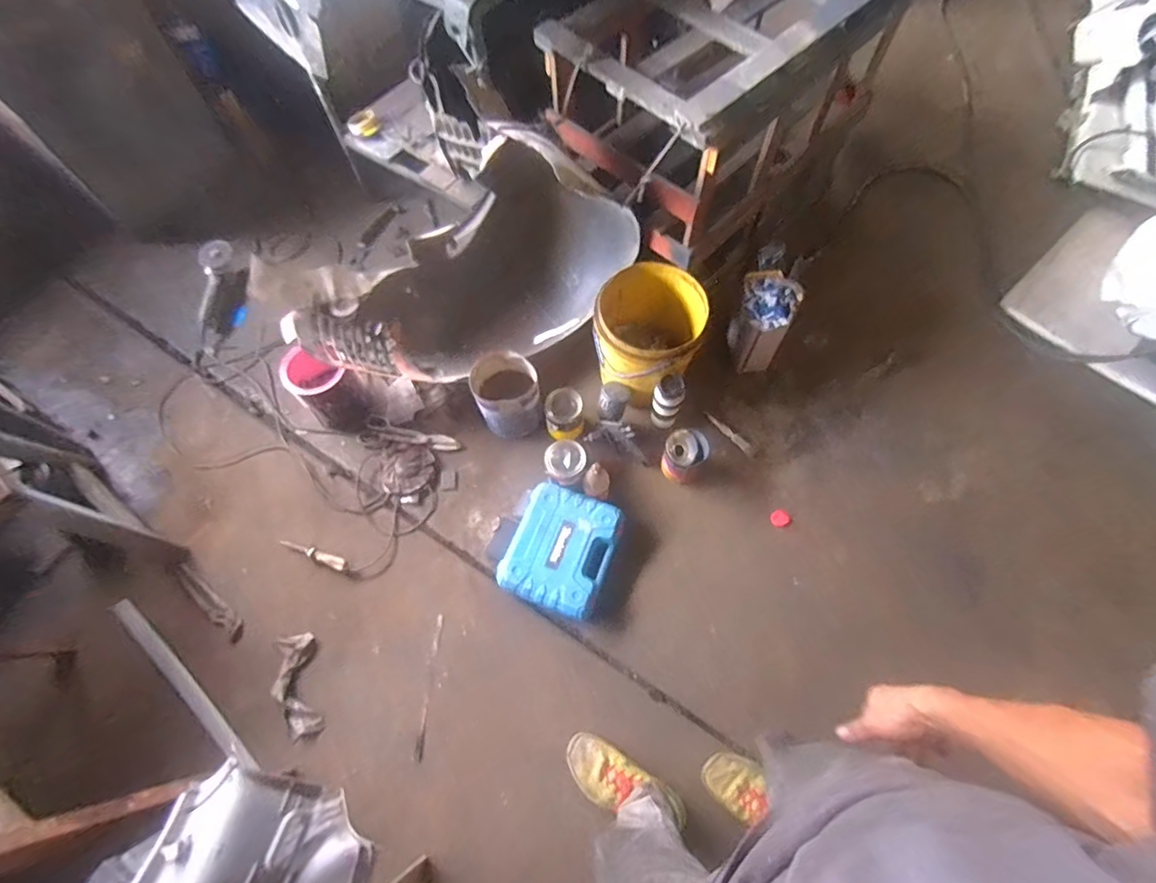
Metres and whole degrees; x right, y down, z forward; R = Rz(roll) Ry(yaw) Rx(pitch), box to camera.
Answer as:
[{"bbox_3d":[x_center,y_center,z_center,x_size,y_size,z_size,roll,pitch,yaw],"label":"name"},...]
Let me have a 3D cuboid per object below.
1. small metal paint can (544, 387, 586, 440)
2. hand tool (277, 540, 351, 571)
[{"bbox_3d":[-0.038,-0.072,1.413,0.106,0.094,0.117,-14,70,-5],"label":"small metal paint can"},{"bbox_3d":[-0.649,0.279,1.305,0.191,0.037,0.031,16,72,6],"label":"hand tool"}]

